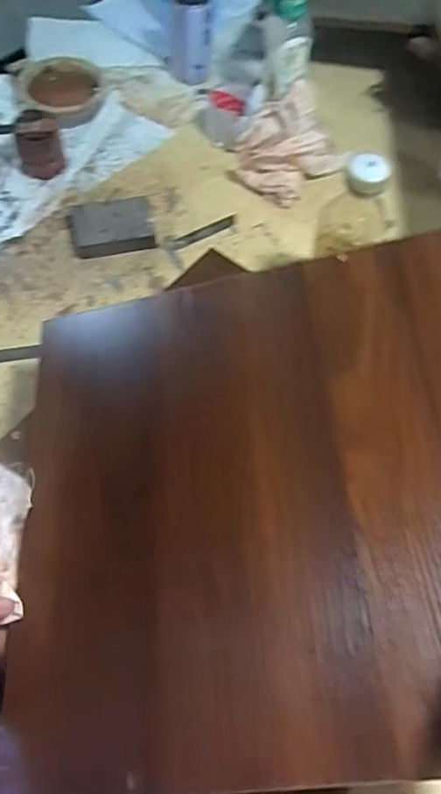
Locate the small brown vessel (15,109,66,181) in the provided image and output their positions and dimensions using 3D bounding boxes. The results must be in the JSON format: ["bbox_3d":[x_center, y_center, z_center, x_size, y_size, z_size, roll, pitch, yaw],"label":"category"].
[{"bbox_3d":[-0.255,-0.357,0.798,0.059,0.061,0.072,-21,65,-13],"label":"small brown vessel"}]

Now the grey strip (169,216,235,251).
[{"bbox_3d":[-0.022,-0.211,0.737,0.091,0.004,0.015,-26,82,-7],"label":"grey strip"}]

